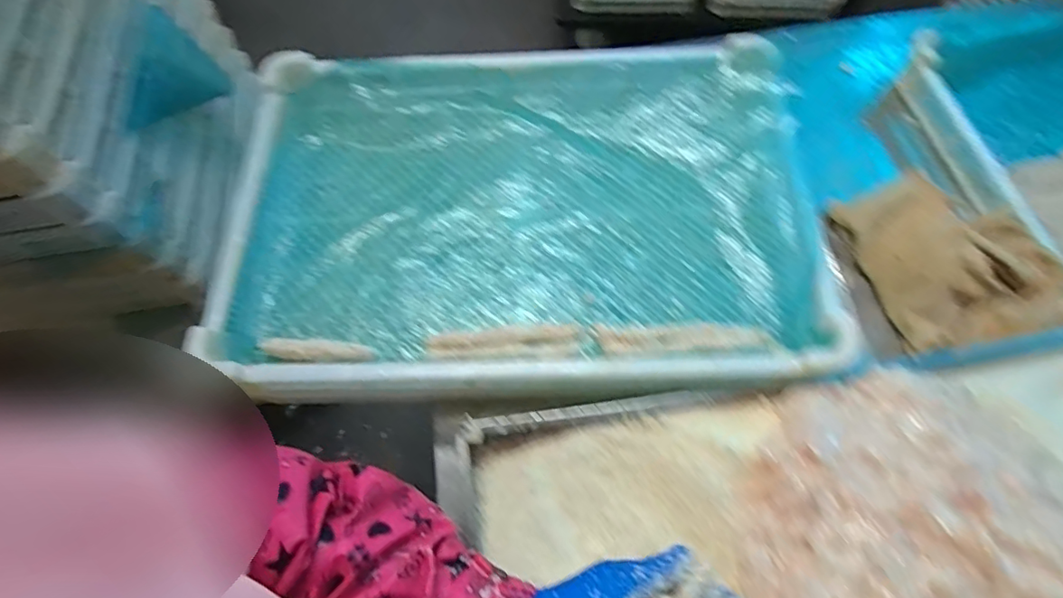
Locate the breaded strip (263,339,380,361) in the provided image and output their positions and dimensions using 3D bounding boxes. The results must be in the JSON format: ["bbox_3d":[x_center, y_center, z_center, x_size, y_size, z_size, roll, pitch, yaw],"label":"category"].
[{"bbox_3d":[-0.204,0.050,0.504,0.104,0.020,0.015,0,67,3],"label":"breaded strip"}]

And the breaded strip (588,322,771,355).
[{"bbox_3d":[0.141,0.036,0.489,0.155,0.025,0.039,-3,66,1],"label":"breaded strip"}]

